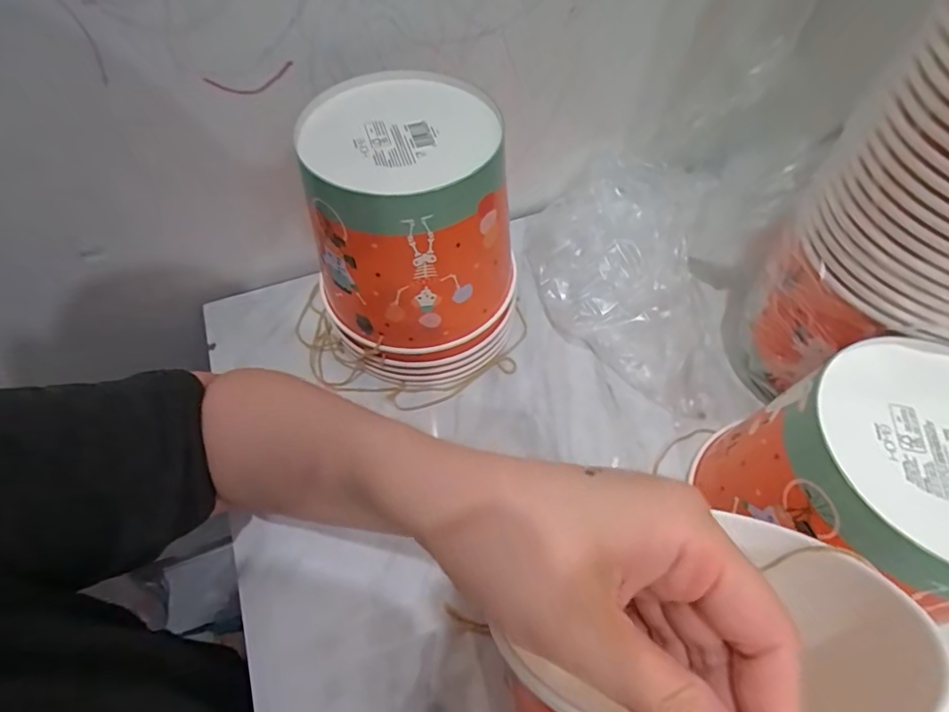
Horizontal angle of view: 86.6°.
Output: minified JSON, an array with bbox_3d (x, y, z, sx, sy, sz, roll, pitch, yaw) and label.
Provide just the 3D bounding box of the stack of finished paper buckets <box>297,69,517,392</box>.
[{"bbox_3d":[-0.040,-0.090,0.380,0.133,0.166,0.141,-1,57,-1],"label":"stack of finished paper buckets"}]

